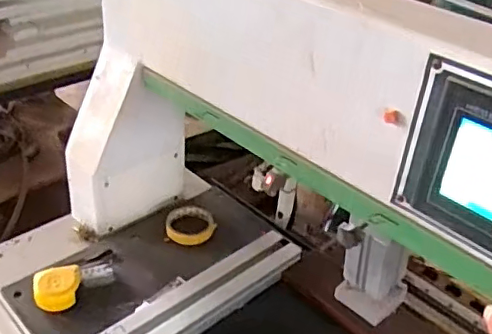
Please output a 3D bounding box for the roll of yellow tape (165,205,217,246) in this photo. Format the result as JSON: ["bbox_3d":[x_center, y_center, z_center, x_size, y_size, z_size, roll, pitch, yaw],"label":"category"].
[{"bbox_3d":[-0.104,0.110,1.047,0.089,0.030,0.087,3,35,-2],"label":"roll of yellow tape"}]

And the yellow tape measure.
[{"bbox_3d":[-0.296,0.190,0.877,0.071,0.042,0.070,-3,36,-11],"label":"yellow tape measure"}]

